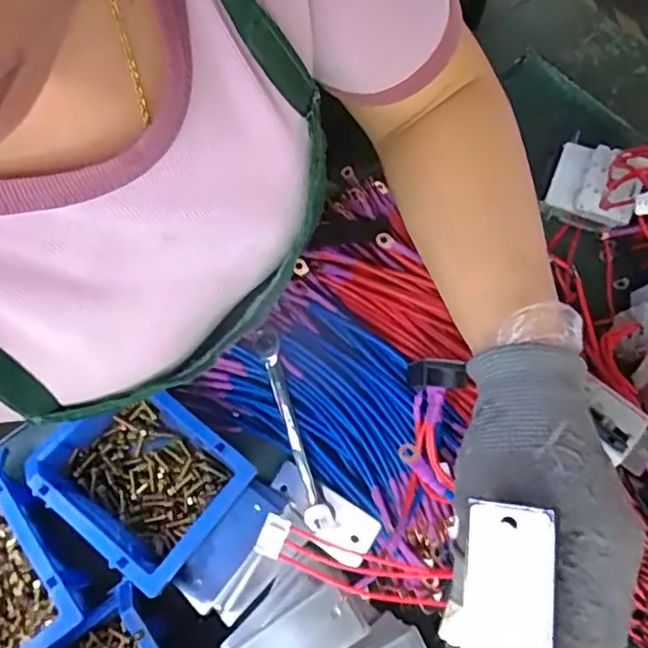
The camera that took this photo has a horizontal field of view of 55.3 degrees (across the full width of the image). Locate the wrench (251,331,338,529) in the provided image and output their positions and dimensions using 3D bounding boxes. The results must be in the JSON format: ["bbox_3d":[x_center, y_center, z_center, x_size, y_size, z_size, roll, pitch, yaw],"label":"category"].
[{"bbox_3d":[-0.025,0.080,0.484,0.020,0.013,0.157,-17,83,-7],"label":"wrench"}]

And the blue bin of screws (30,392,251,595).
[{"bbox_3d":[-0.137,0.109,0.459,0.143,0.060,0.103,36,72,14],"label":"blue bin of screws"}]

